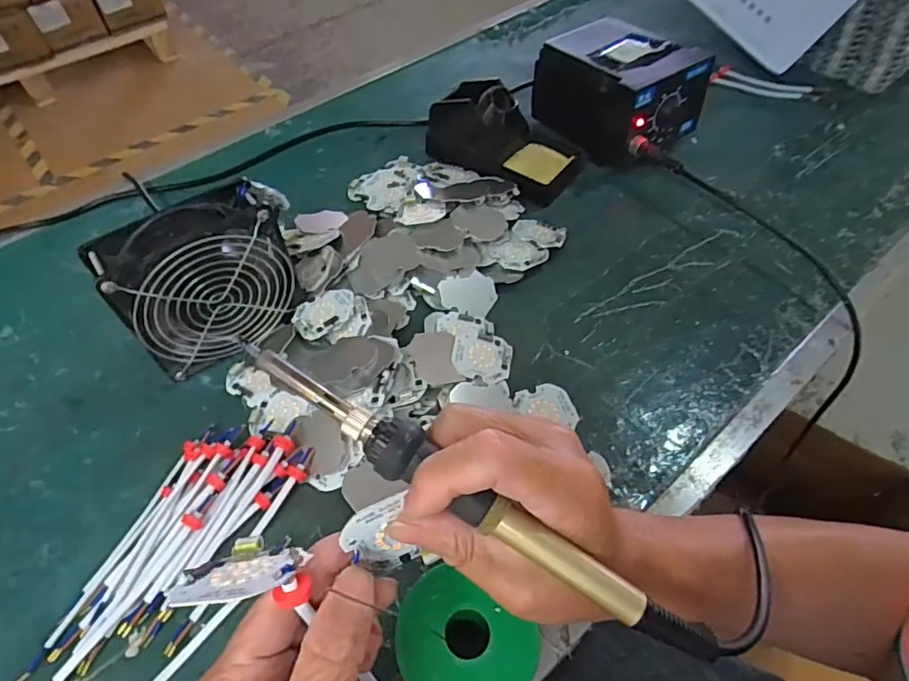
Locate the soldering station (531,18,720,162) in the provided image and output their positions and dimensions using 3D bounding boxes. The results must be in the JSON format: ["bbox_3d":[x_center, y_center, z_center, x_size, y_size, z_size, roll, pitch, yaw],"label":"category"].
[{"bbox_3d":[0.174,-0.262,0.574,0.108,0.094,0.149,-30,58,-20],"label":"soldering station"}]

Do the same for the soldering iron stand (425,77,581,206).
[{"bbox_3d":[0.048,-0.209,0.552,0.146,0.071,0.074,31,60,22],"label":"soldering iron stand"}]

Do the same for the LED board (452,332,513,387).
[{"bbox_3d":[0.022,0.014,0.427,0.047,0.004,0.044,17,53,-5],"label":"LED board"}]

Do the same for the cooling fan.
[{"bbox_3d":[-0.180,-0.043,0.404,0.122,0.111,0.047,-31,58,-20],"label":"cooling fan"}]

